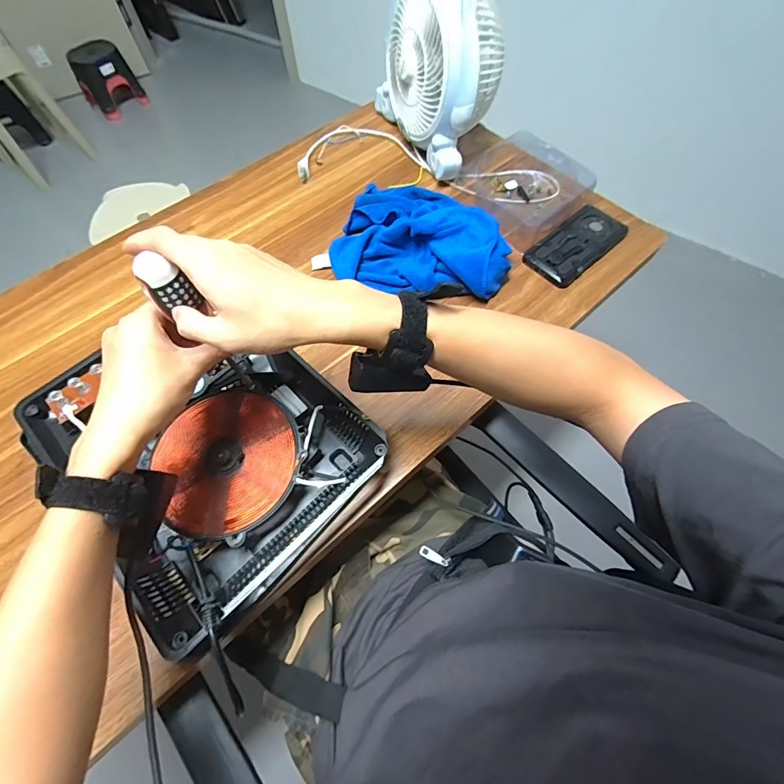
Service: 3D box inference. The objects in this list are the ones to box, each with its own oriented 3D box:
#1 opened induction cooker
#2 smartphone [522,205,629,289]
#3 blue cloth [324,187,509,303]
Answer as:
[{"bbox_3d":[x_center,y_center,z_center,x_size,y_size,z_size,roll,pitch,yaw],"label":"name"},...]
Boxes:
[{"bbox_3d":[-0.208,0.054,0.456,0.328,0.065,0.266,39,70,17],"label":"opened induction cooker"},{"bbox_3d":[0.287,-0.232,0.628,0.169,0.015,0.084,-39,70,-17],"label":"smartphone"},{"bbox_3d":[0.046,-0.226,0.604,0.259,0.049,0.197,18,65,9],"label":"blue cloth"}]

